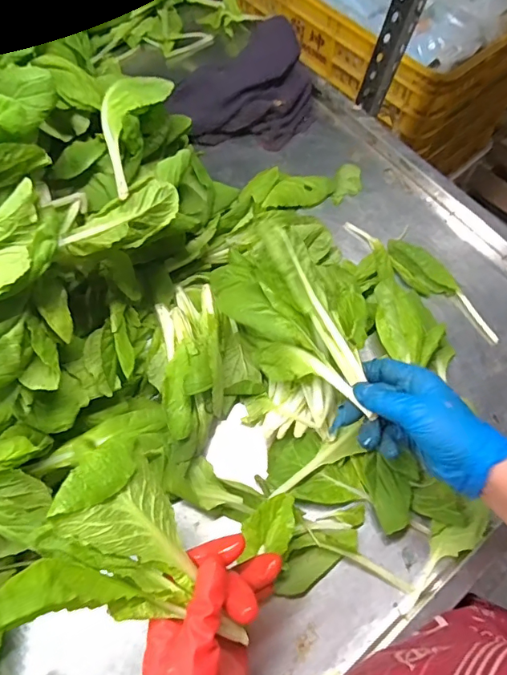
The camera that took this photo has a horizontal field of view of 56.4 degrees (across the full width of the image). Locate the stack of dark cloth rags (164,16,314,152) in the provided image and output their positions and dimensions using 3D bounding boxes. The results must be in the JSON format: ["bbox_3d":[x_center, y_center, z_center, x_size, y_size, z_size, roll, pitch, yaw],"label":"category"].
[{"bbox_3d":[0.002,-0.329,0.632,0.200,0.060,0.144,-40,73,-17],"label":"stack of dark cloth rags"}]

